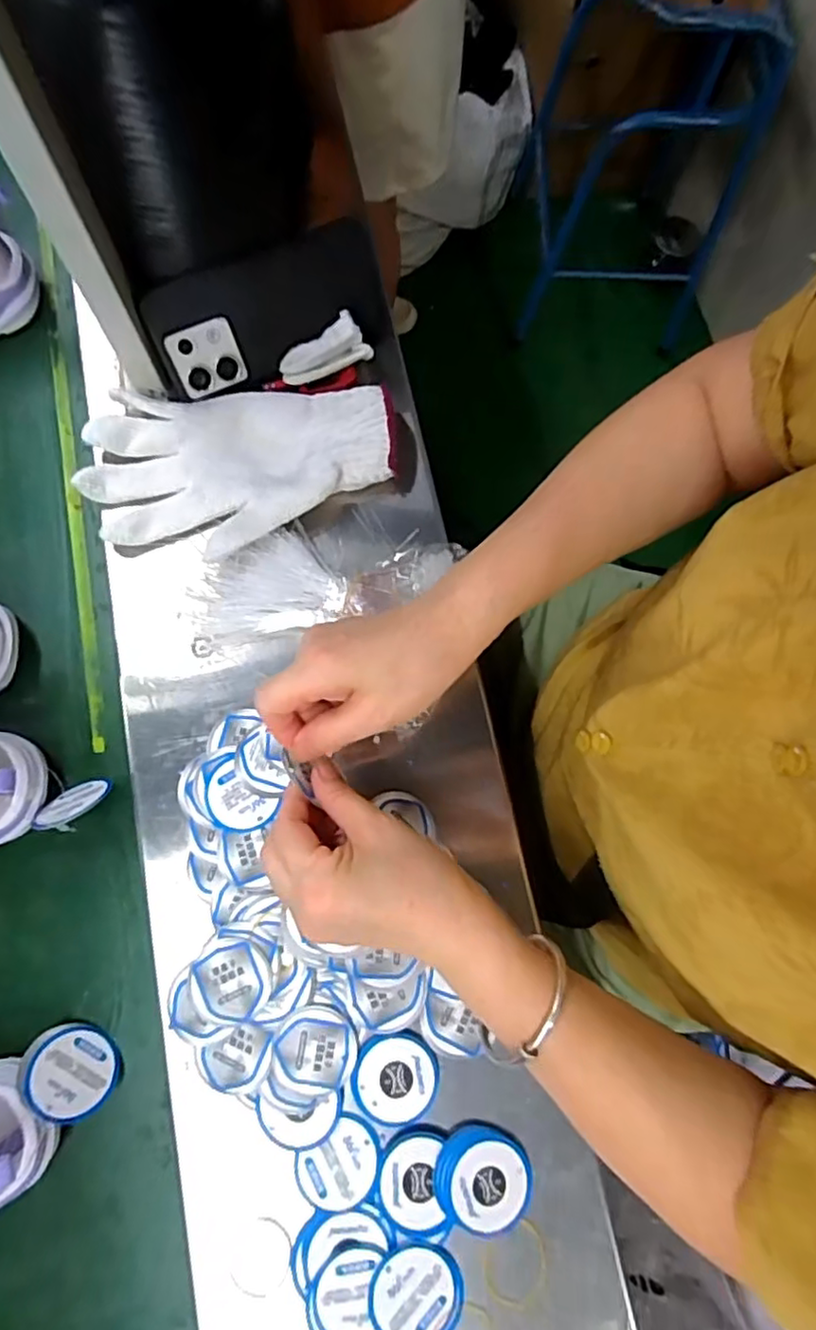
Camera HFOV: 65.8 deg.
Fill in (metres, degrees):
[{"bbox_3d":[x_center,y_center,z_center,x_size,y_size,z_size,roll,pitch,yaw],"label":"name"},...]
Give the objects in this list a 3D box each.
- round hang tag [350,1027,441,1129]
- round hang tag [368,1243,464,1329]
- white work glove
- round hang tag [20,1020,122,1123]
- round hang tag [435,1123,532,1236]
[{"bbox_3d":[-0.007,0.242,0.371,0.050,0.006,0.050,0,79,1],"label":"round hang tag"},{"bbox_3d":[0.003,0.348,0.346,0.047,0.005,0.049,0,79,1],"label":"round hang tag"},{"bbox_3d":[-0.118,-0.137,0.437,0.208,0.019,0.124,-1,79,1],"label":"white work glove"},{"bbox_3d":[-0.201,0.243,0.376,0.054,0.049,0.007,31,124,-12],"label":"round hang tag"},{"bbox_3d":[0.043,0.294,0.358,0.054,0.008,0.049,7,80,3],"label":"round hang tag"}]

